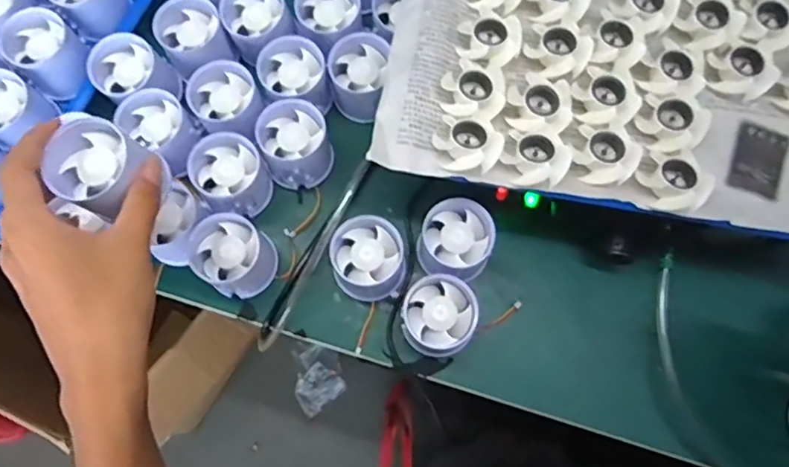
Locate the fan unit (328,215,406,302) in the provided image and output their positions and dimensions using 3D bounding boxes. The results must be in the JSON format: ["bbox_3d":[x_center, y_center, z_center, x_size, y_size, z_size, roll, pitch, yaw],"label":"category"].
[{"bbox_3d":[-0.019,0.020,0.441,0.053,0.037,0.056,0,75,0],"label":"fan unit"}]

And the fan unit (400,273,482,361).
[{"bbox_3d":[0.033,0.062,0.431,0.054,0.042,0.053,0,75,0],"label":"fan unit"}]

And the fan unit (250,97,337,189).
[{"bbox_3d":[-0.077,-0.068,0.459,0.052,0.044,0.056,0,75,0],"label":"fan unit"}]

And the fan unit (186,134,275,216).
[{"bbox_3d":[-0.125,-0.043,0.454,0.052,0.046,0.056,-38,79,-10],"label":"fan unit"}]

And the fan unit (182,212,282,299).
[{"bbox_3d":[-0.119,0.017,0.443,0.054,0.051,0.055,44,79,10],"label":"fan unit"}]

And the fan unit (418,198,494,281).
[{"bbox_3d":[0.046,0.005,0.443,0.052,0.040,0.058,17,76,4],"label":"fan unit"}]

